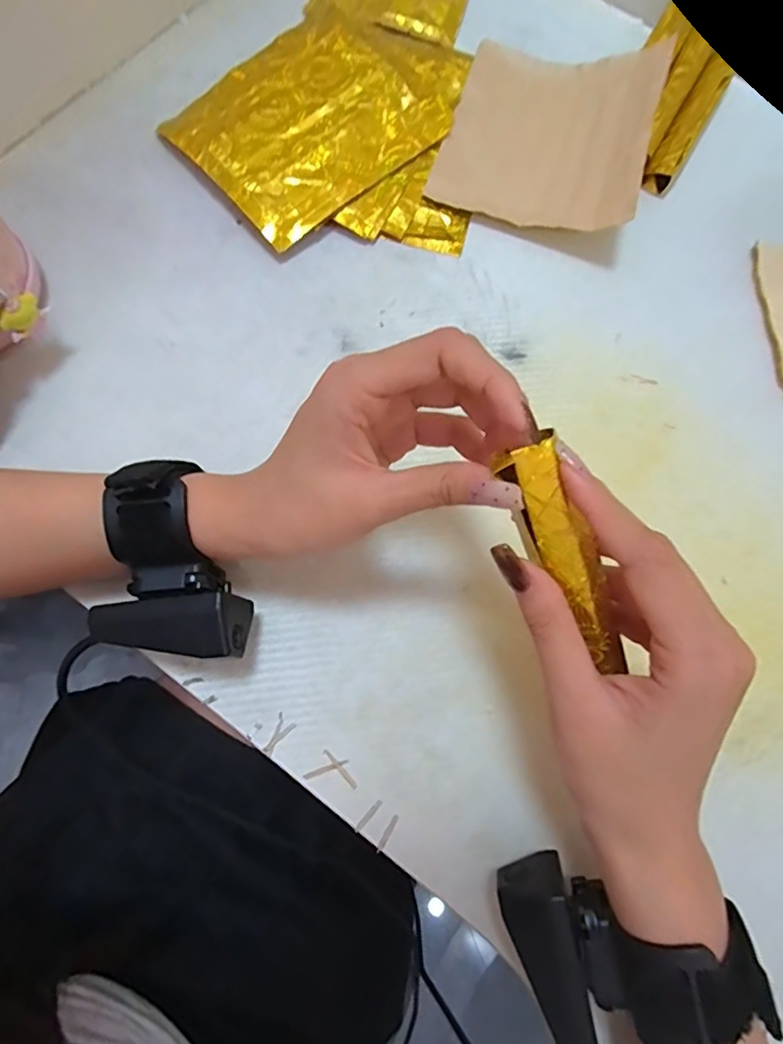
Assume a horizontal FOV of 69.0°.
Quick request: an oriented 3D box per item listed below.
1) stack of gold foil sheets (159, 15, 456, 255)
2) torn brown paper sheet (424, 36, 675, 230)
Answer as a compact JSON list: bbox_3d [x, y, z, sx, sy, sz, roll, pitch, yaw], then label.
[{"bbox_3d":[-0.057,-0.261,0.373,0.147,0.024,0.126,-42,81,-11],"label":"stack of gold foil sheets"},{"bbox_3d":[0.106,-0.264,0.376,0.125,0.037,0.143,18,76,3],"label":"torn brown paper sheet"}]

